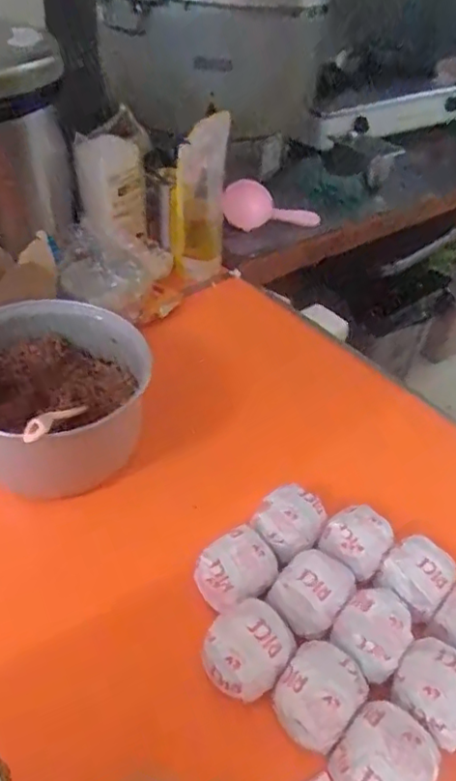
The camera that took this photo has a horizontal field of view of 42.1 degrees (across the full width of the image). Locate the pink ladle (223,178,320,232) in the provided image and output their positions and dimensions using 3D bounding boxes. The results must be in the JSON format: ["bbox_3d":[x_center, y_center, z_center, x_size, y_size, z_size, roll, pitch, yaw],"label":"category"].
[{"bbox_3d":[0.078,-0.364,1.202,0.235,0.089,0.071,-2,38,-39],"label":"pink ladle"}]

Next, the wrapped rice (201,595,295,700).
[{"bbox_3d":[0.015,0.231,0.532,0.075,0.040,0.070,3,42,-3],"label":"wrapped rice"}]

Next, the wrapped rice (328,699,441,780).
[{"bbox_3d":[0.128,0.306,0.488,0.074,0.058,0.083,36,49,29],"label":"wrapped rice"}]

